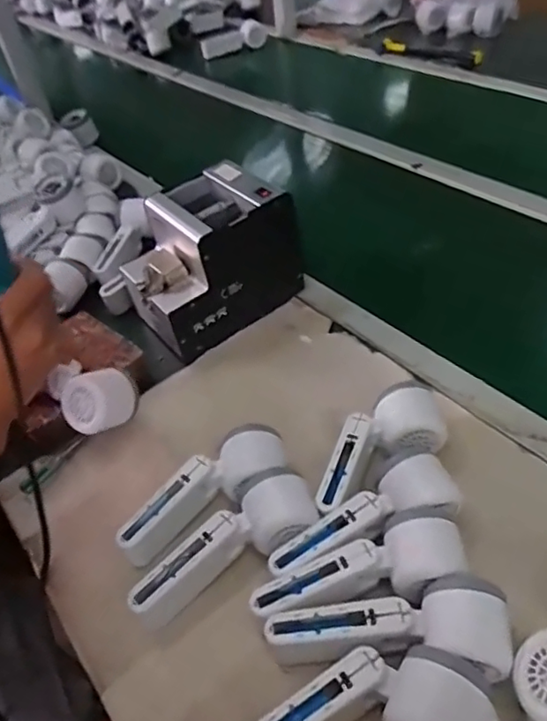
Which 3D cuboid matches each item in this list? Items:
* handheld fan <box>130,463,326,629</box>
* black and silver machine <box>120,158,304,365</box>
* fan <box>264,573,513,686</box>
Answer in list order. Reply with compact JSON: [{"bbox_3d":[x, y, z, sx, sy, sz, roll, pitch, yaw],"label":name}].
[{"bbox_3d":[-0.040,0.156,0.477,0.168,0.053,0.062,-29,48,-20],"label":"handheld fan"},{"bbox_3d":[-0.080,-0.121,0.691,0.183,0.149,0.130,-35,50,-24],"label":"black and silver machine"},{"bbox_3d":[0.083,0.197,0.424,0.169,0.058,0.062,1,45,10],"label":"fan"}]

